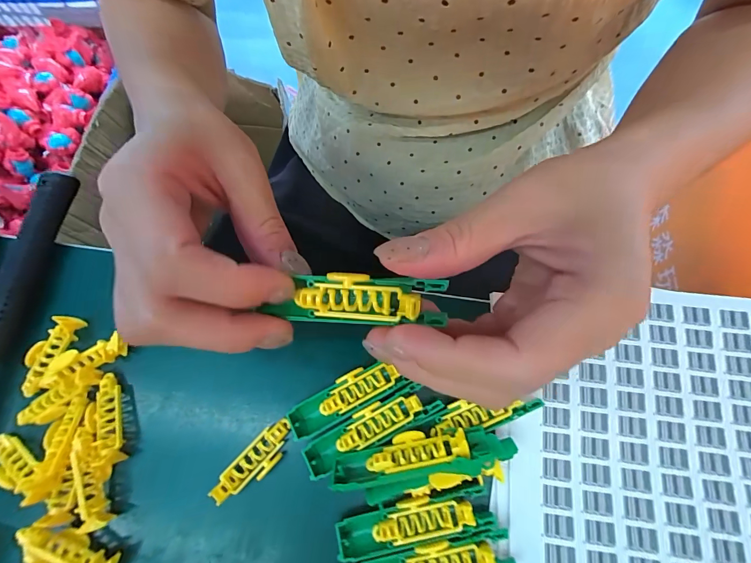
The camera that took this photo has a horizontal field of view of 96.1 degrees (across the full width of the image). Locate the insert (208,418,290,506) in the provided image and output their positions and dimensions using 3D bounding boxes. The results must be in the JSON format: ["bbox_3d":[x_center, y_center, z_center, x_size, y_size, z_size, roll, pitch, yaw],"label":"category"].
[{"bbox_3d":[-0.065,0.097,0.183,0.017,0.014,0.047,41,80,14],"label":"insert"}]

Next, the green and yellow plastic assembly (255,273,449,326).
[{"bbox_3d":[-0.008,0.007,0.131,0.068,0.010,0.018,-2,73,14],"label":"green and yellow plastic assembly"}]

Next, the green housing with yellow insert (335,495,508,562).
[{"bbox_3d":[0.020,0.121,0.168,0.079,0.011,0.022,-10,73,0],"label":"green housing with yellow insert"}]

